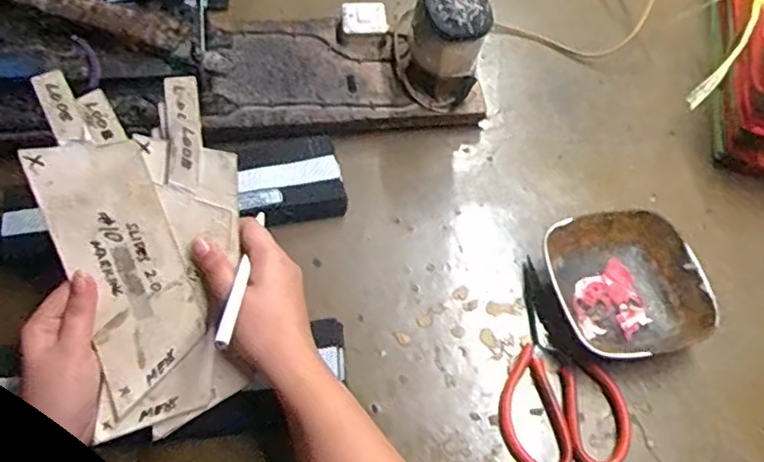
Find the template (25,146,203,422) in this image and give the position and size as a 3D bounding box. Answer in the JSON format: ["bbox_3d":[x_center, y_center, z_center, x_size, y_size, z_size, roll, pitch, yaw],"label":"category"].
[{"bbox_3d":[-0.186,0.023,0.432,0.076,0.011,0.184,-22,88,-10],"label":"template"}]

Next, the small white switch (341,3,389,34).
[{"bbox_3d":[-0.019,-0.226,0.641,0.049,0.013,0.035,-3,81,-14],"label":"small white switch"}]

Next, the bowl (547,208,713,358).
[{"bbox_3d":[0.207,0.049,0.518,0.118,0.045,0.128,-11,60,-10],"label":"bowl"}]

